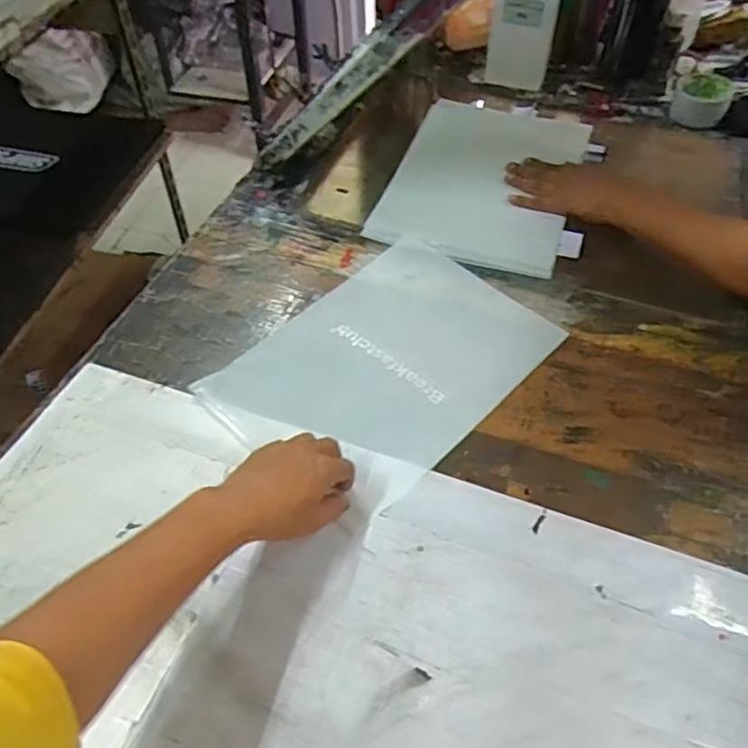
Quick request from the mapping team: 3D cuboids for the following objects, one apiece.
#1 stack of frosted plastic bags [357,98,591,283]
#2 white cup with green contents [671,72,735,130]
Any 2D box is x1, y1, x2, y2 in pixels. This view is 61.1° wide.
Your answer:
[{"bbox_3d":[0.160,-0.284,0.908,0.246,0.019,0.346,16,51,12],"label":"stack of frosted plastic bags"},{"bbox_3d":[0.521,-0.435,1.008,0.081,0.049,0.092,23,55,19],"label":"white cup with green contents"}]

